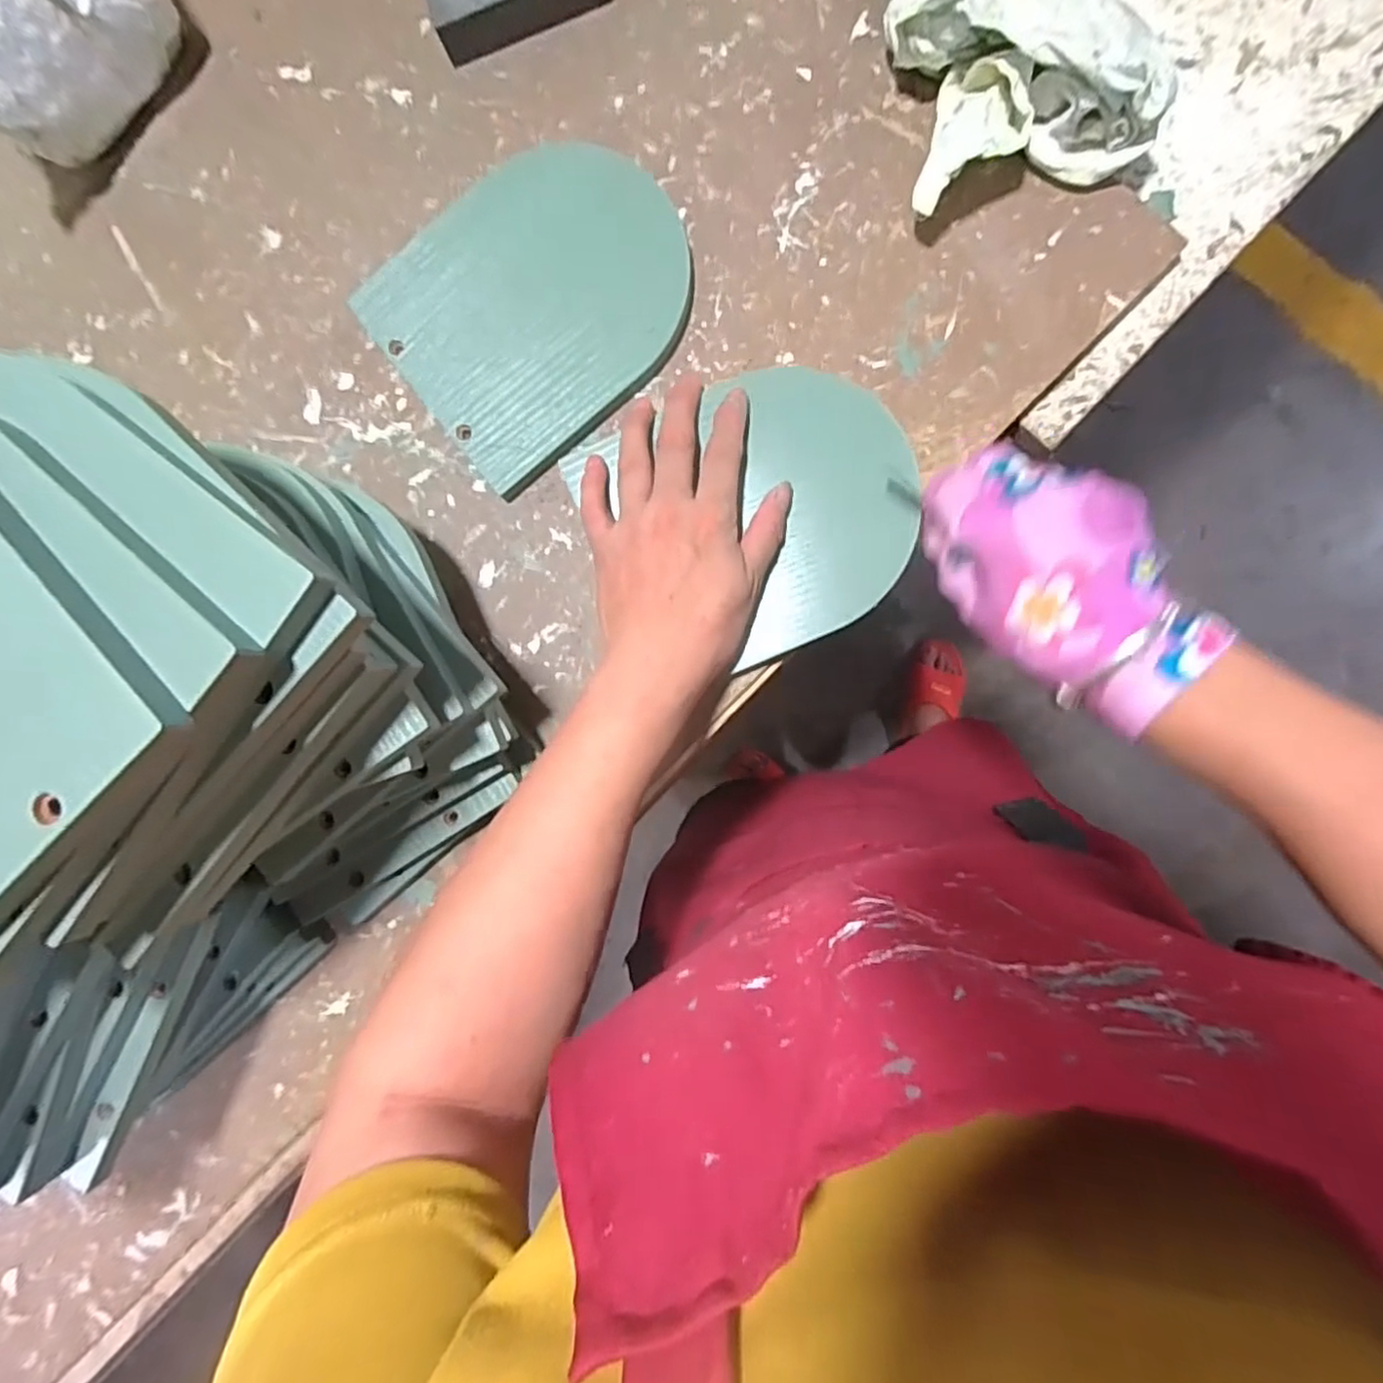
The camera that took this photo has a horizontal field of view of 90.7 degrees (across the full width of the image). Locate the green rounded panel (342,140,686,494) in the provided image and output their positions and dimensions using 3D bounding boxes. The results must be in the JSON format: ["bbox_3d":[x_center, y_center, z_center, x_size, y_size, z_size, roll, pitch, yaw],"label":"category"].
[{"bbox_3d":[-0.085,-0.219,0.381,0.170,0.016,0.147,-42,88,4],"label":"green rounded panel"}]

